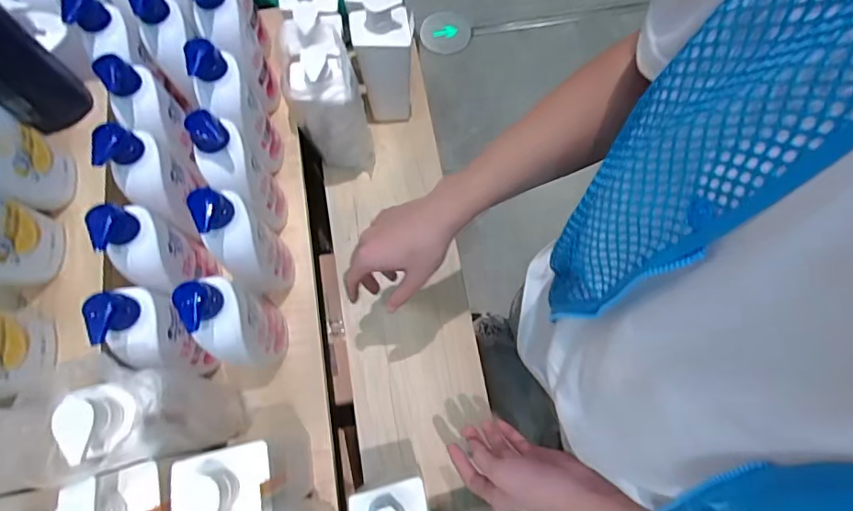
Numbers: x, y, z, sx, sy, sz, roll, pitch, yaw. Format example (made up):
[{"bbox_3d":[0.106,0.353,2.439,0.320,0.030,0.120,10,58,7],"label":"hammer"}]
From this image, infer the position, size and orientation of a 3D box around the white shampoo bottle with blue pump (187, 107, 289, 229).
[{"bbox_3d":[-0.217,-0.092,0.610,0.050,0.202,0.090,-2,74,0],"label":"white shampoo bottle with blue pump"}]

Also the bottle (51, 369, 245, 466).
[{"bbox_3d":[-0.259,0.160,0.531,0.069,0.252,0.073,-2,74,0],"label":"bottle"}]

